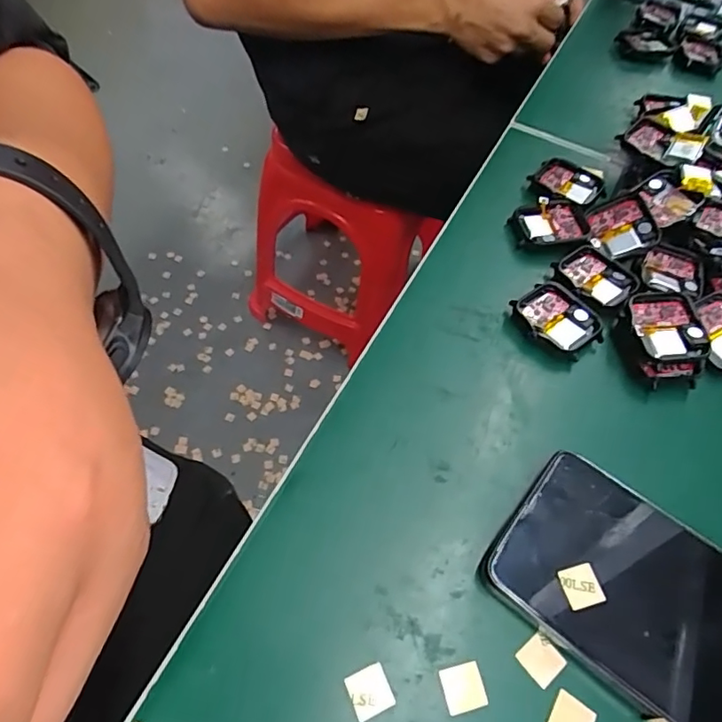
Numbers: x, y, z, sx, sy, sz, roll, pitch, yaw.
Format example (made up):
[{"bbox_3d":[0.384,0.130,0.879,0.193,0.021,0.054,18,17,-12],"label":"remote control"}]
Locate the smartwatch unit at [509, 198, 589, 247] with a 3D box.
[{"bbox_3d":[0.122,-0.089,0.351,0.047,0.009,0.035,2,57,-4],"label":"smartwatch unit"}]

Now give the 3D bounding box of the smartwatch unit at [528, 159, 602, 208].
[{"bbox_3d":[0.144,-0.123,0.379,0.046,0.010,0.039,32,60,15],"label":"smartwatch unit"}]

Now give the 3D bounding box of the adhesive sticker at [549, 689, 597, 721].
[{"bbox_3d":[0.081,0.138,0.208,0.015,0.004,0.015,32,61,14],"label":"adhesive sticker"}]

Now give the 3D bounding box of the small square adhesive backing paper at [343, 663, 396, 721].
[{"bbox_3d":[0.003,0.127,0.209,0.016,0.004,0.016,-19,63,-17],"label":"small square adhesive backing paper"}]

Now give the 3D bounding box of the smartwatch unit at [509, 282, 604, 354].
[{"bbox_3d":[0.110,-0.022,0.310,0.040,0.011,0.047,-34,66,-23],"label":"smartwatch unit"}]

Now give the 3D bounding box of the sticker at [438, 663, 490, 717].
[{"bbox_3d":[0.040,0.128,0.212,0.016,0.004,0.016,-7,58,-12],"label":"sticker"}]

